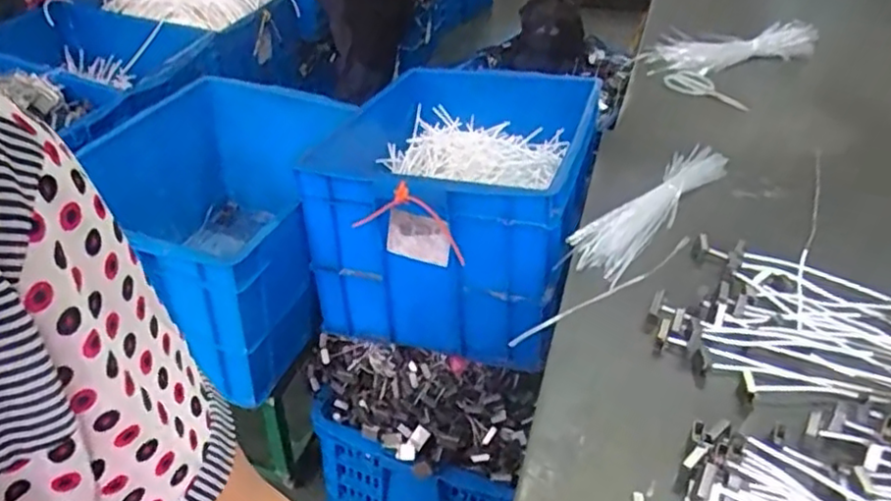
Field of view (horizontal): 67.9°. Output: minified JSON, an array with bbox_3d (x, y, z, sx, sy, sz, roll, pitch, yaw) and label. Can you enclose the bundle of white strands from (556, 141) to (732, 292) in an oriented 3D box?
[{"bbox_3d":[0.329,-0.075,1.053,0.102,0.047,0.422,32,46,30],"label":"bundle of white strands"}]

